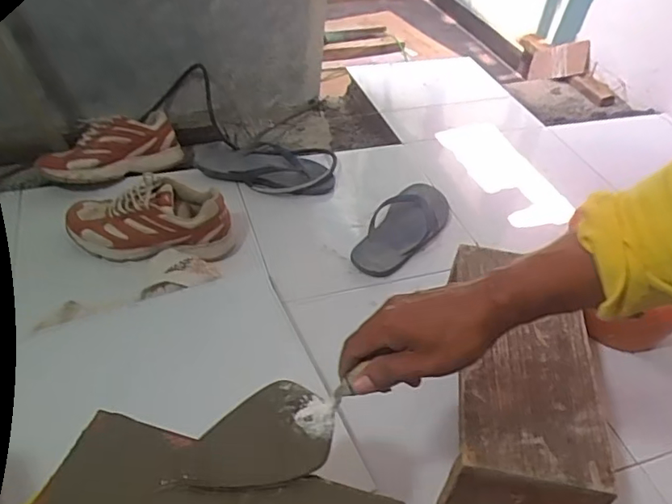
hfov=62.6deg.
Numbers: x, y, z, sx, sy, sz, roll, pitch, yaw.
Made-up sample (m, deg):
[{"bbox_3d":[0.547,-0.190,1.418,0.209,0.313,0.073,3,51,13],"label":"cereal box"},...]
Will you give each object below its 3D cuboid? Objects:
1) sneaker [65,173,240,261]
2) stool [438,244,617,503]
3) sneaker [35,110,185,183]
[{"bbox_3d":[-0.314,-0.057,0.942,0.285,0.108,0.111,4,44,-4],"label":"sneaker"},{"bbox_3d":[0.230,0.172,0.746,0.165,0.151,0.338,9,44,1],"label":"stool"},{"bbox_3d":[-0.446,-0.207,1.095,0.270,0.091,0.103,-22,51,-28],"label":"sneaker"}]

